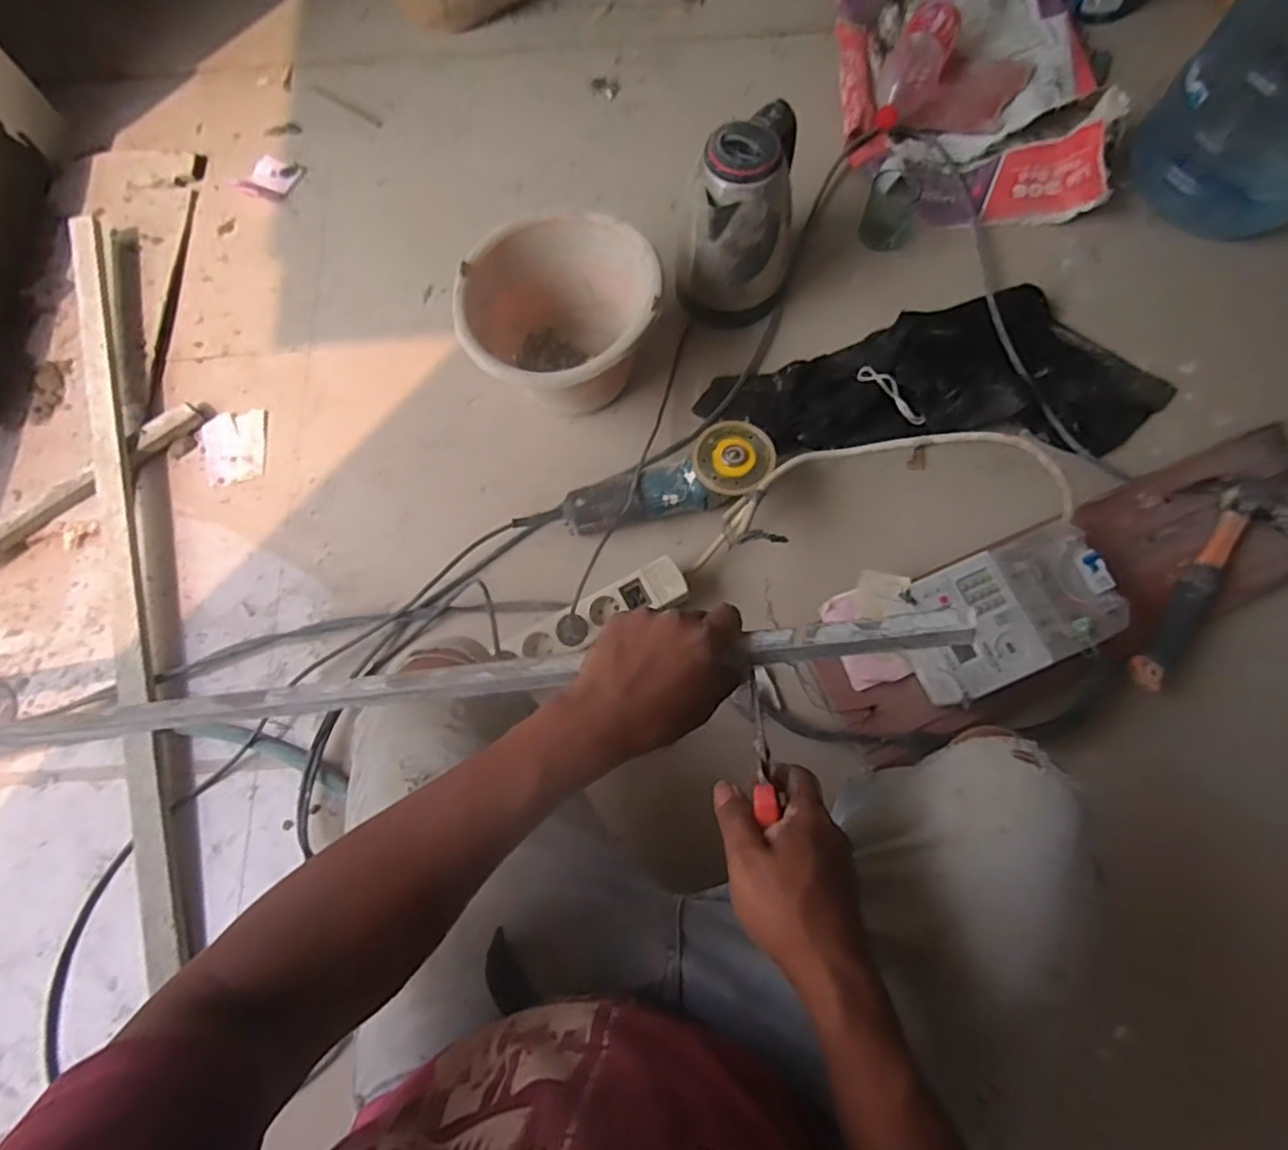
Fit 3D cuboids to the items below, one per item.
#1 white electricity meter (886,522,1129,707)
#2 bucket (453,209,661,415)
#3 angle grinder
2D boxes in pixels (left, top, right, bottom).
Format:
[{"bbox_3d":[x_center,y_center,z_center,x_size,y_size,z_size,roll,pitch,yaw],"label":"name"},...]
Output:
[{"bbox_3d":[0.388,0.041,0.692,0.218,0.058,0.134,-23,73,-5],"label":"white electricity meter"},{"bbox_3d":[-0.099,-0.312,0.825,0.247,0.154,0.228,-1,73,2],"label":"bucket"},{"bbox_3d":[0.000,-0.116,0.815,0.321,0.076,0.101,-9,73,0],"label":"angle grinder"}]

